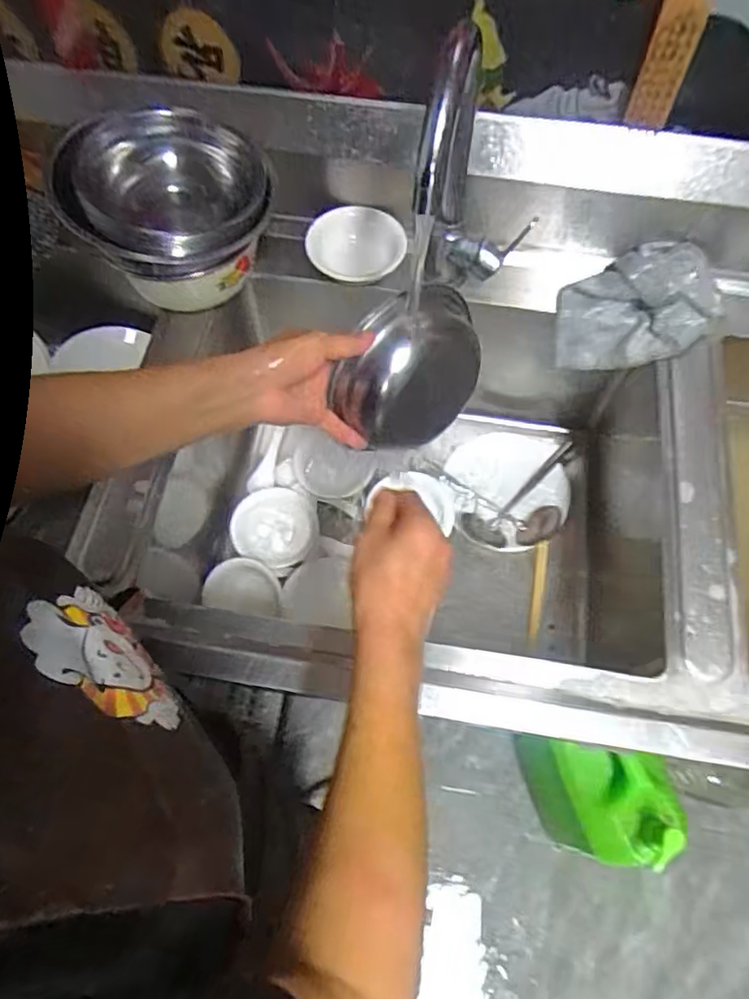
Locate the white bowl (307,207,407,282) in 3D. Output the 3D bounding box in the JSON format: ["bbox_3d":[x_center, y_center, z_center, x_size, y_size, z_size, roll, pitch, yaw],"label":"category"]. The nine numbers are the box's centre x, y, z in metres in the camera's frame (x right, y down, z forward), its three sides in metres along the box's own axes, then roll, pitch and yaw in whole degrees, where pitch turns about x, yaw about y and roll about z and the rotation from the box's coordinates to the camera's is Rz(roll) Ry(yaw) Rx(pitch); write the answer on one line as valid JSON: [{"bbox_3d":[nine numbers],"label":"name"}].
[{"bbox_3d":[-0.024,-0.295,0.745,0.111,0.037,0.095,-16,68,-8],"label":"white bowl"}]

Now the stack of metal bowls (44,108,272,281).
[{"bbox_3d":[-0.213,-0.324,0.654,0.206,0.088,0.207,0,66,-1],"label":"stack of metal bowls"}]

